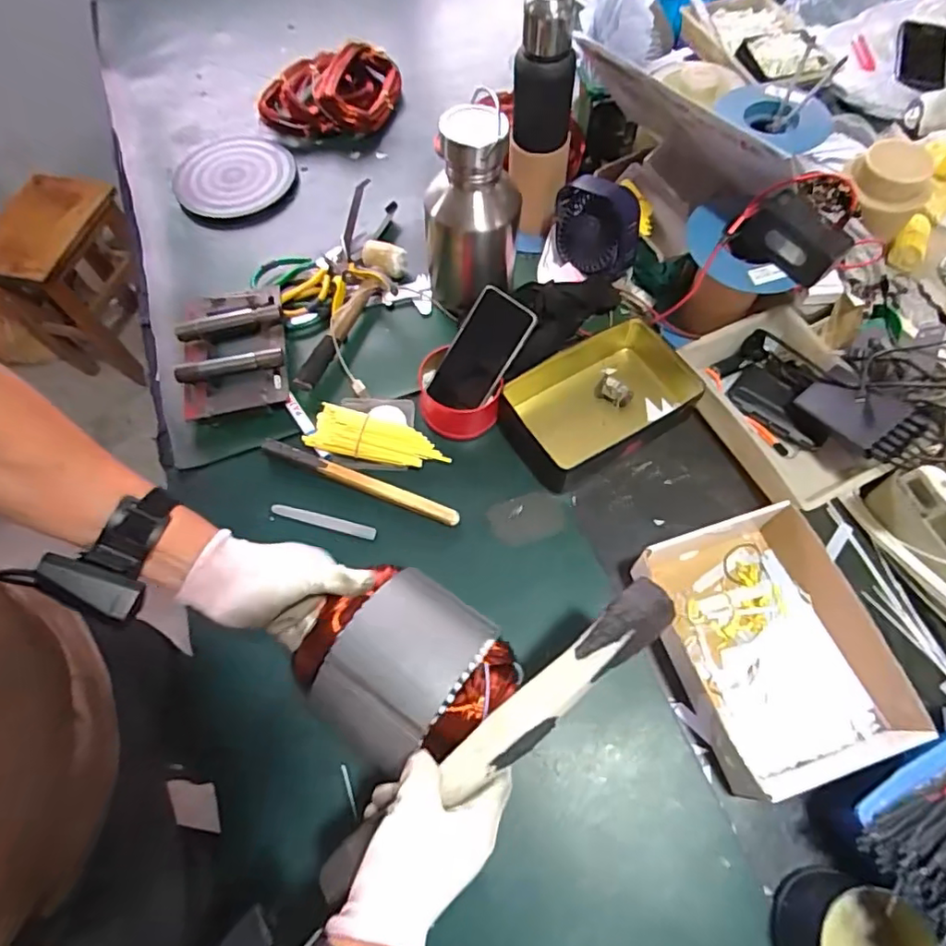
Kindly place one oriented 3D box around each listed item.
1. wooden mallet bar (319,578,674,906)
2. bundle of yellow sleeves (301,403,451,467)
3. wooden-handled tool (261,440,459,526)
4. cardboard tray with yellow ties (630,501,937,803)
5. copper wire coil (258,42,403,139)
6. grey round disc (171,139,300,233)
[{"bbox_3d":[0.067,0.161,0.434,0.215,0.018,0.037,-38,69,-11],"label":"wooden mallet bar"},{"bbox_3d":[-0.118,-0.045,0.707,0.168,0.019,0.057,10,65,6],"label":"bundle of yellow sleeves"},{"bbox_3d":[-0.138,0.011,0.694,0.257,0.019,0.018,21,66,10],"label":"wooden-handled tool"},{"bbox_3d":[0.303,0.172,0.583,0.200,0.069,0.255,-17,65,-8],"label":"cardboard tray with yellow ties"},{"bbox_3d":[-0.248,-0.657,0.988,0.237,0.083,0.157,-7,64,0],"label":"copper wire coil"},{"bbox_3d":[-0.392,-0.489,0.957,0.185,0.034,0.199,-5,64,-2],"label":"grey round disc"}]

